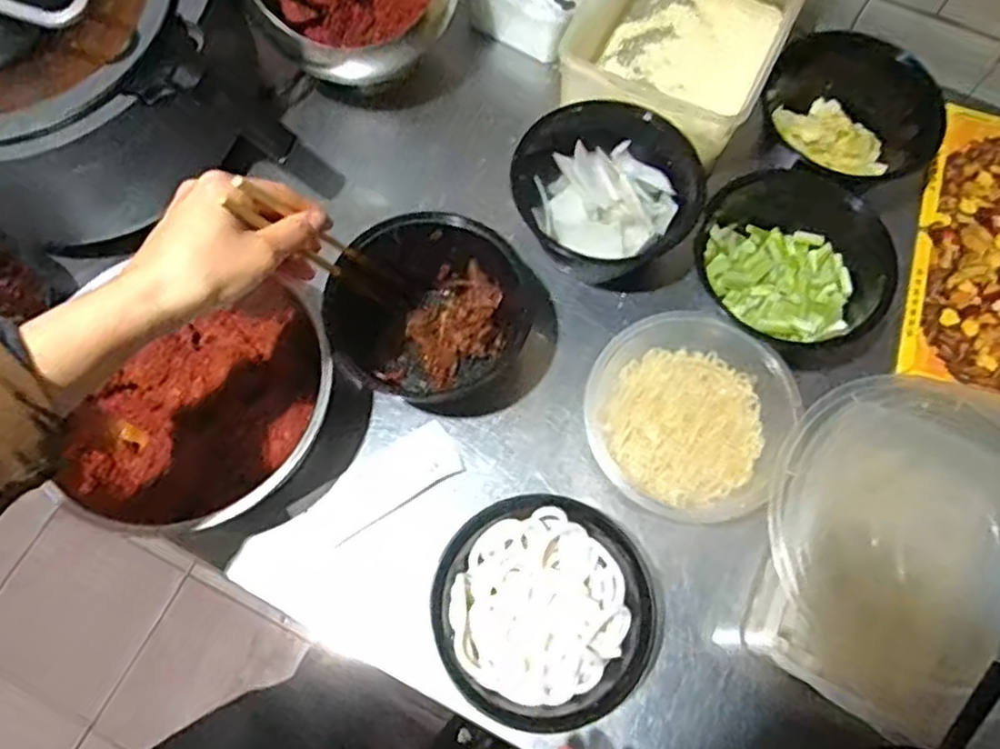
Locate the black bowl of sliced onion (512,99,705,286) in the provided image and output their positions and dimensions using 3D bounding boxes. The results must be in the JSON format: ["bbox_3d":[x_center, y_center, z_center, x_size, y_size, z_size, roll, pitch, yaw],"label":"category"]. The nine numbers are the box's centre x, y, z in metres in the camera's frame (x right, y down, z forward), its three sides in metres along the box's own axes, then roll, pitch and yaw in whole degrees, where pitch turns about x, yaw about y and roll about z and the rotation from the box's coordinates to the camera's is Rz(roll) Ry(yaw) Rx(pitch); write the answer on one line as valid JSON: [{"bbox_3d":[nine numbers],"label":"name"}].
[{"bbox_3d":[0.100,-0.167,0.662,0.166,0.077,0.151,40,73,12],"label":"black bowl of sliced onion"}]

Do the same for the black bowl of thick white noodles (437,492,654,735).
[{"bbox_3d":[0.034,0.185,0.560,0.162,0.050,0.168,1,69,-1],"label":"black bowl of thick white noodles"}]

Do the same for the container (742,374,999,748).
[{"bbox_3d":[0.342,0.144,0.554,0.282,0.095,0.276,17,70,5],"label":"container"}]

